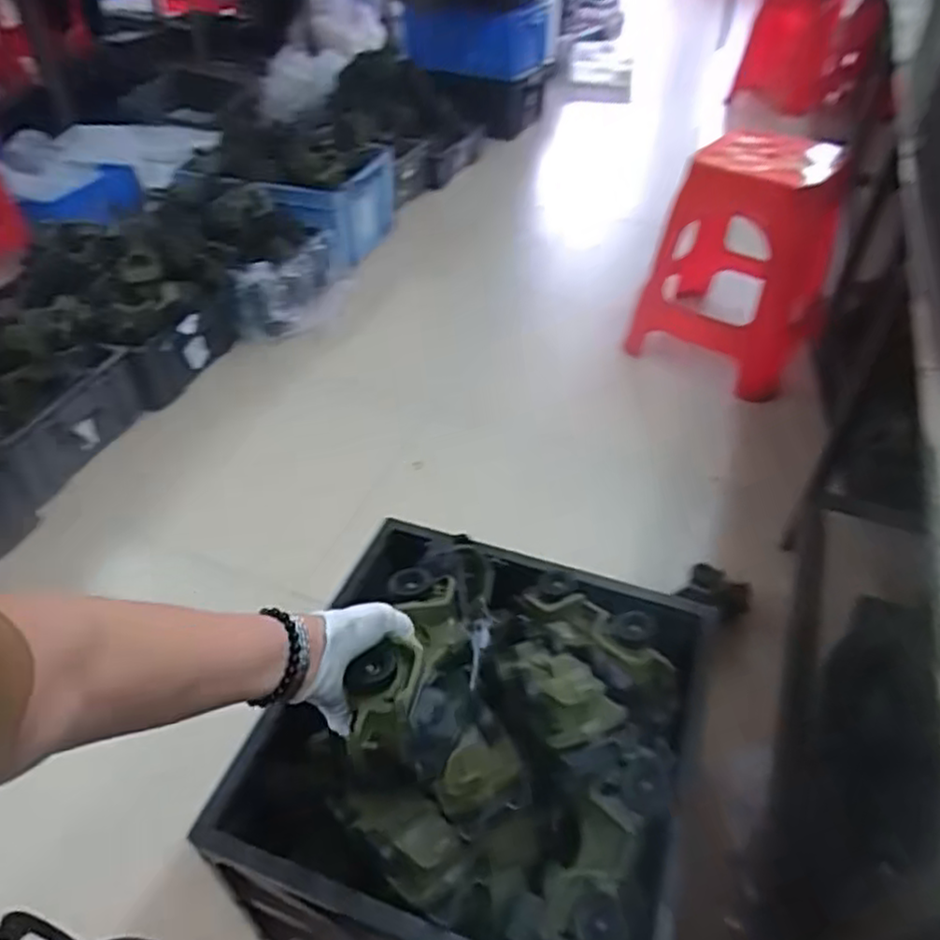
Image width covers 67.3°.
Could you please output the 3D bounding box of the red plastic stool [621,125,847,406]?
[{"bbox_3d":[0.677,-0.533,1.738,0.419,0.477,0.428,20,46,21],"label":"red plastic stool"}]

